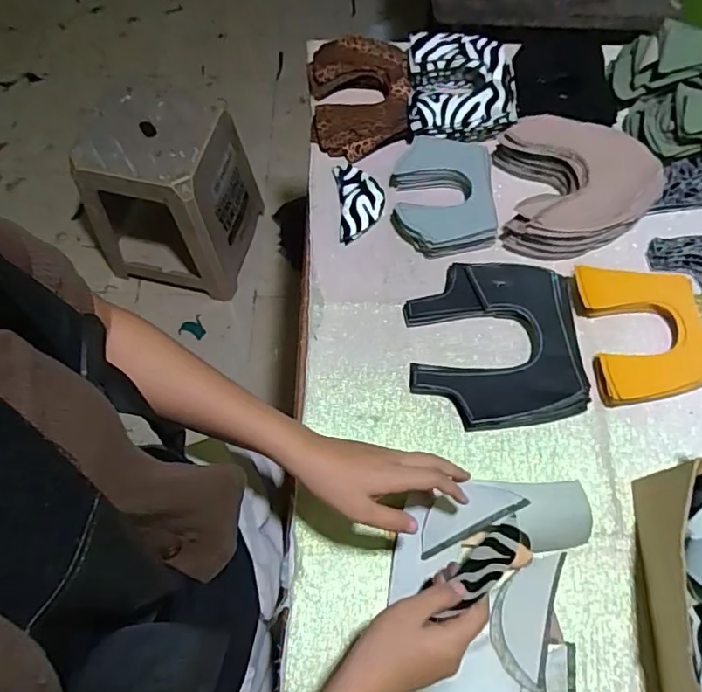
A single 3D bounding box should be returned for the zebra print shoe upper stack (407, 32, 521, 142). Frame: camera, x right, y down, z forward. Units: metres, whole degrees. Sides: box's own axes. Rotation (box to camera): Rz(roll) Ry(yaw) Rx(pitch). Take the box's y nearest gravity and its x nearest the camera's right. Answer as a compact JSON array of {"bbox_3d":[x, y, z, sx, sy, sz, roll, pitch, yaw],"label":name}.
[{"bbox_3d":[0.151,-0.348,0.747,0.148,0.058,0.165,1,66,-1],"label":"zebra print shoe upper stack"}]

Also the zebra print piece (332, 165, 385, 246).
[{"bbox_3d":[0.011,-0.184,0.696,0.059,0.014,0.114,-6,68,-2],"label":"zebra print piece"}]

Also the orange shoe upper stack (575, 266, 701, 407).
[{"bbox_3d":[0.326,-0.015,0.610,0.124,0.023,0.153,-2,67,-2],"label":"orange shoe upper stack"}]

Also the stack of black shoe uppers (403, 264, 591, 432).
[{"bbox_3d":[0.158,-0.005,0.607,0.183,0.030,0.186,1,66,-1],"label":"stack of black shoe uppers"}]

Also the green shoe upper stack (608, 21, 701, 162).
[{"bbox_3d":[0.448,-0.331,0.713,0.177,0.072,0.172,-2,67,-2],"label":"green shoe upper stack"}]

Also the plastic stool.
[{"bbox_3d":[-0.420,-0.370,1.347,0.298,0.384,0.304,9,67,3],"label":"plastic stool"}]

